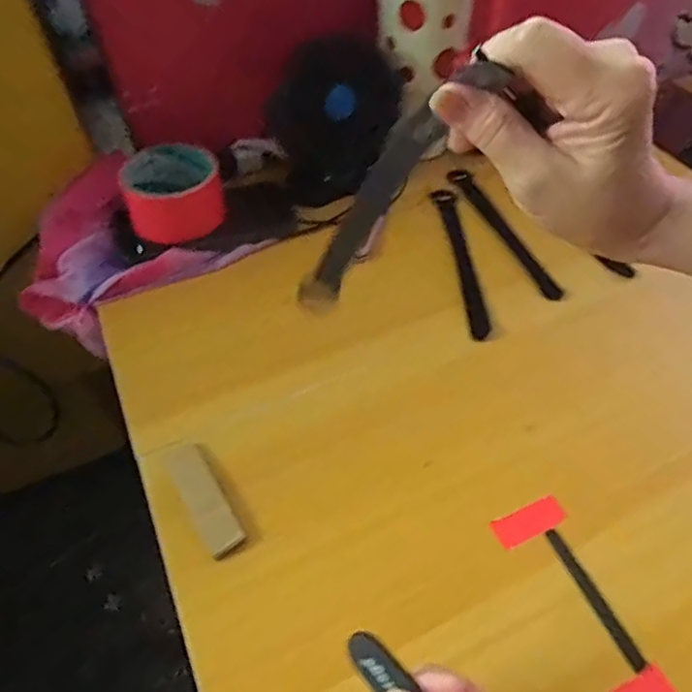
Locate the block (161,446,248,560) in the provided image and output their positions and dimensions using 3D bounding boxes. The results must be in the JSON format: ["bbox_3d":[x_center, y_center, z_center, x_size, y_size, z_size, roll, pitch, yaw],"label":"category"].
[{"bbox_3d":[-0.094,0.099,0.375,0.025,0.005,0.080,-28,55,-19],"label":"block"}]

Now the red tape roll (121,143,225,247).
[{"bbox_3d":[-0.158,-0.141,0.524,0.083,0.054,0.077,-1,51,1],"label":"red tape roll"}]

